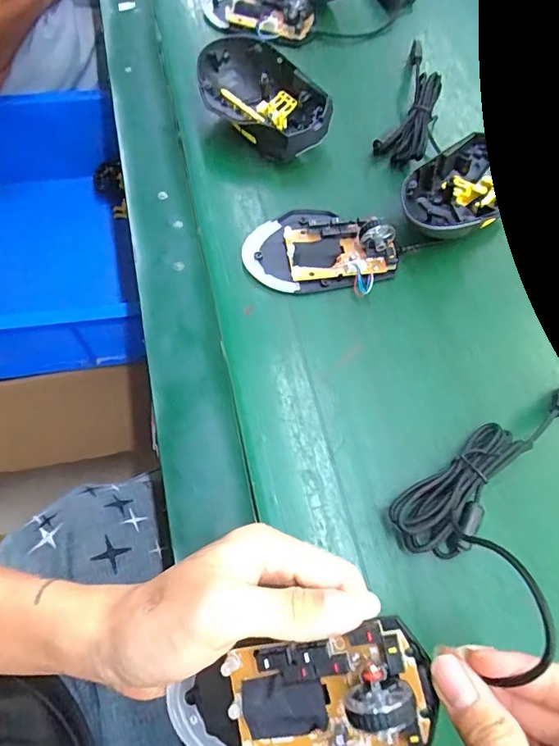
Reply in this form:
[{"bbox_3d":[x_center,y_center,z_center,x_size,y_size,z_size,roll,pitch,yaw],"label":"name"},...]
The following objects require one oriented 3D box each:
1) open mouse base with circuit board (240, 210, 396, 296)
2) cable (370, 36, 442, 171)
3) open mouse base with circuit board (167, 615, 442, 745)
[{"bbox_3d":[0.029,-0.095,0.347,0.107,0.026,0.072,0,67,0],"label":"open mouse base with circuit board"},{"bbox_3d":[0.122,-0.231,0.411,0.050,0.024,0.138,20,68,8],"label":"cable"},{"bbox_3d":[0.004,0.138,0.195,0.111,0.031,0.049,-23,67,17],"label":"open mouse base with circuit board"}]

